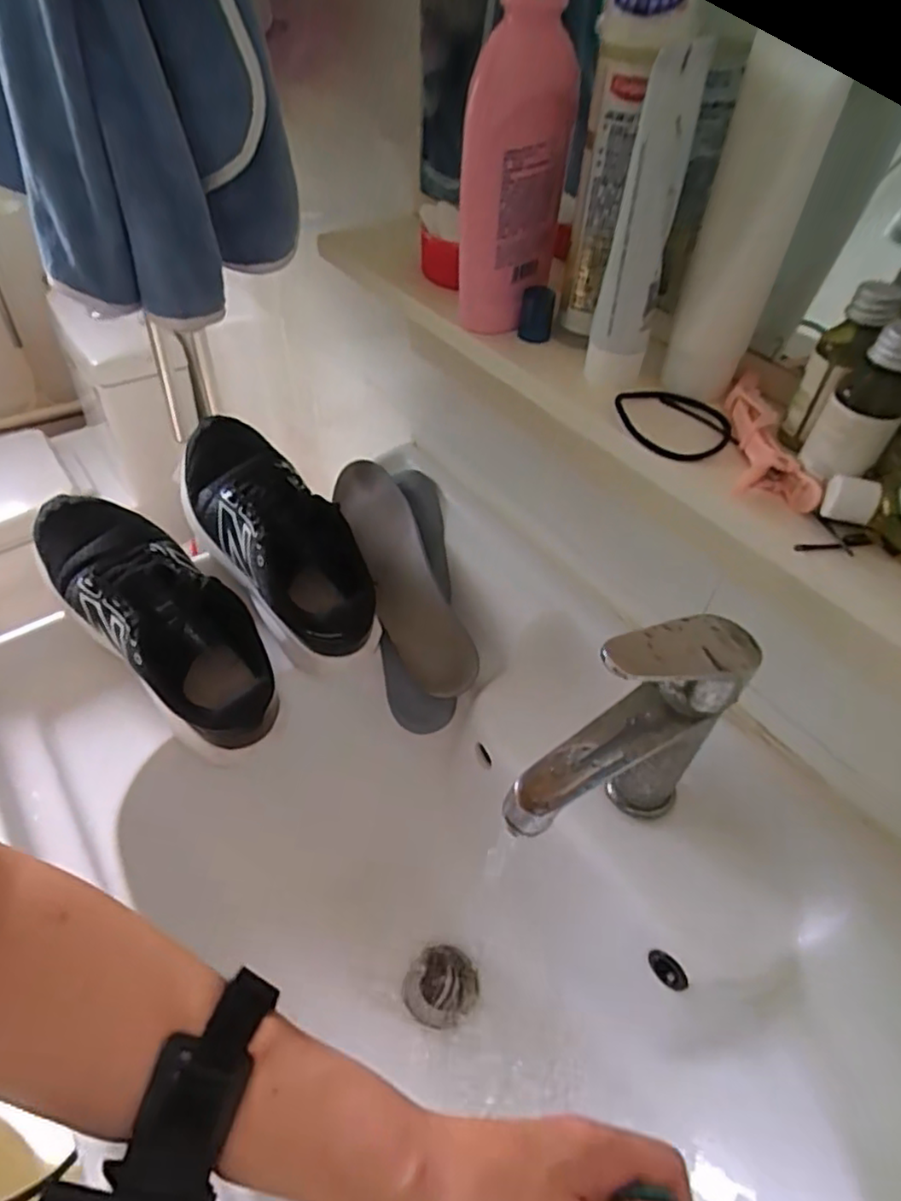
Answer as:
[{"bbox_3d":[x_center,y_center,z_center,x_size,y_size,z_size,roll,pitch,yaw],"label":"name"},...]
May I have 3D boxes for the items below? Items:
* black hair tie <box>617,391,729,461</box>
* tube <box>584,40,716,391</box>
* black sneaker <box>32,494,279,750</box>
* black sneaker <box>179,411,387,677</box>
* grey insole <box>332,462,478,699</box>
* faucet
[{"bbox_3d":[0.116,-0.092,0.339,0.053,0.007,0.061,-7,50,-8],"label":"black hair tie"},{"bbox_3d":[0.096,-0.183,0.326,0.027,0.134,0.061,11,49,7],"label":"tube"},{"bbox_3d":[-0.236,0.006,0.529,0.261,0.088,0.096,44,58,9],"label":"black sneaker"},{"bbox_3d":[-0.161,-0.065,0.584,0.096,0.088,0.266,-28,77,-24],"label":"black sneaker"},{"bbox_3d":[-0.048,-0.027,0.620,0.067,0.011,0.259,-30,64,10],"label":"grey insole"},{"bbox_3d":[0.097,0.102,0.412,0.157,0.209,0.054,-21,53,-20],"label":"faucet"}]

